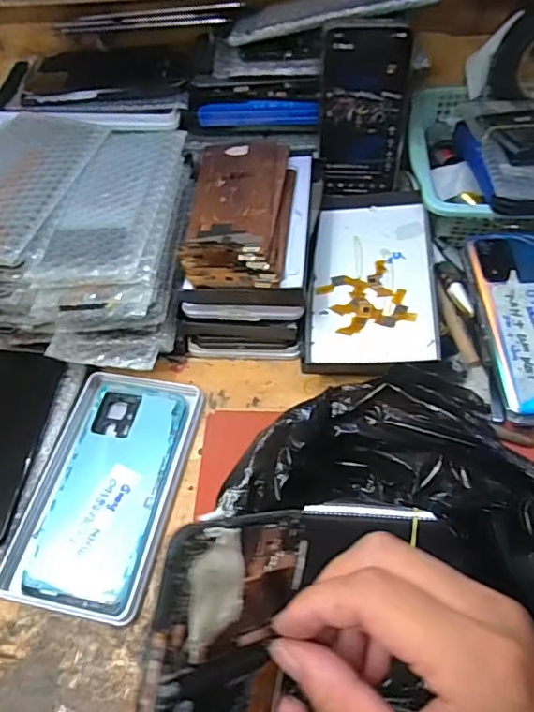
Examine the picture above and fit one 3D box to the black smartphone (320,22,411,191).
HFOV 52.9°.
[{"bbox_3d":[0.086,-0.214,0.479,0.071,0.143,0.004,3,42,6],"label":"black smartphone"}]

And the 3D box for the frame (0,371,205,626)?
[{"bbox_3d":[-0.121,0.097,0.414,0.105,0.011,0.184,9,61,9],"label":"frame"}]

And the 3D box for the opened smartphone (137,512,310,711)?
[{"bbox_3d":[-0.018,0.136,0.200,0.006,0.072,0.150,8,88,42],"label":"opened smartphone"}]

